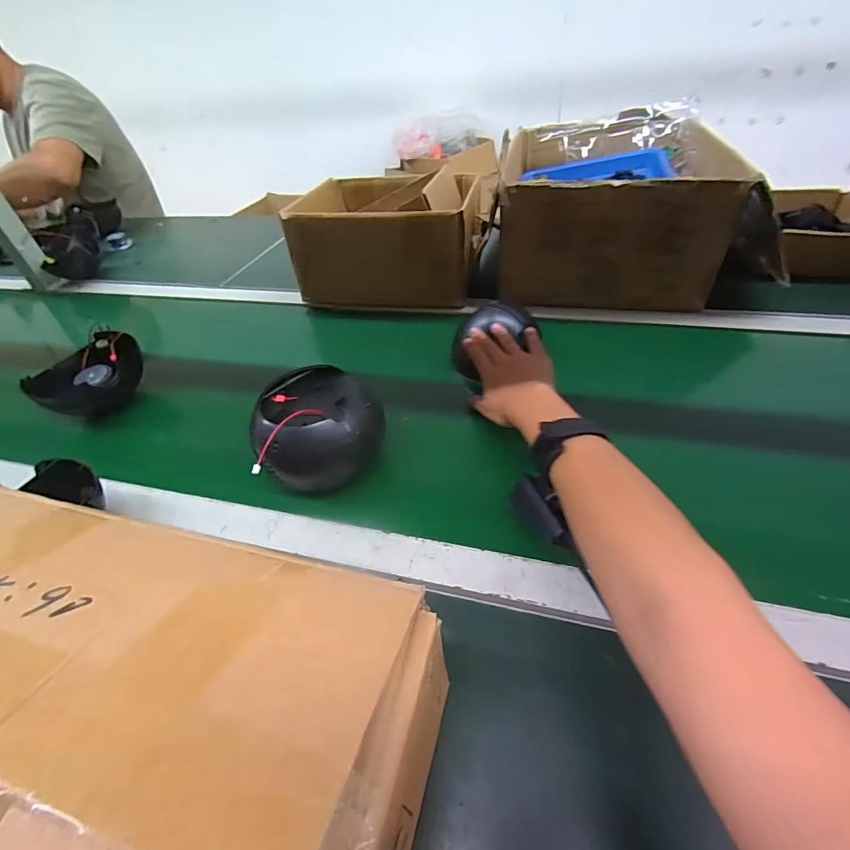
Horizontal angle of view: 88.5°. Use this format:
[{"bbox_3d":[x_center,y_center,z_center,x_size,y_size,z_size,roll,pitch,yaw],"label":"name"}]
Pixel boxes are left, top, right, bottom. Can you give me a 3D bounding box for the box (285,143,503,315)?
[{"bbox_3d":[-0.050,-0.326,0.749,0.306,0.153,0.222,4,45,11],"label":"box"}]

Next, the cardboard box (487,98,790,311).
[{"bbox_3d":[0.293,-0.383,0.738,0.333,0.165,0.435,0,45,7],"label":"cardboard box"}]

